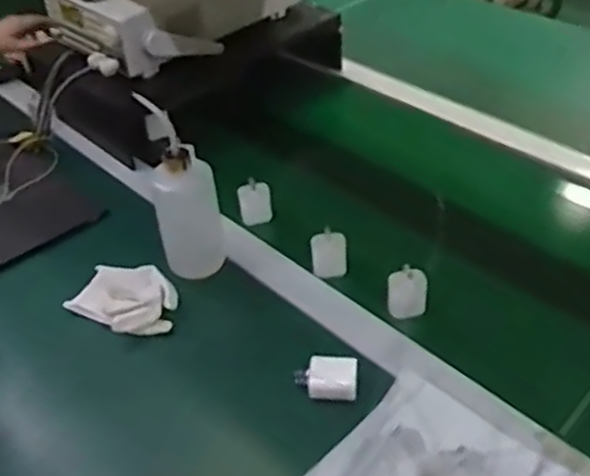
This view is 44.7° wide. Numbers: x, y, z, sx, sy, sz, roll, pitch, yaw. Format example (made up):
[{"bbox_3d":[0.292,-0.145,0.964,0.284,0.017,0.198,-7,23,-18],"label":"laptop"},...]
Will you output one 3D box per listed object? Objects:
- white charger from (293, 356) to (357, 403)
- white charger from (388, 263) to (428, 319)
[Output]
[{"bbox_3d":[0.033,0.144,0.737,0.064,0.027,0.044,-4,73,4],"label":"white charger"},{"bbox_3d":[0.129,0.064,0.819,0.045,0.060,0.027,3,40,10],"label":"white charger"}]

